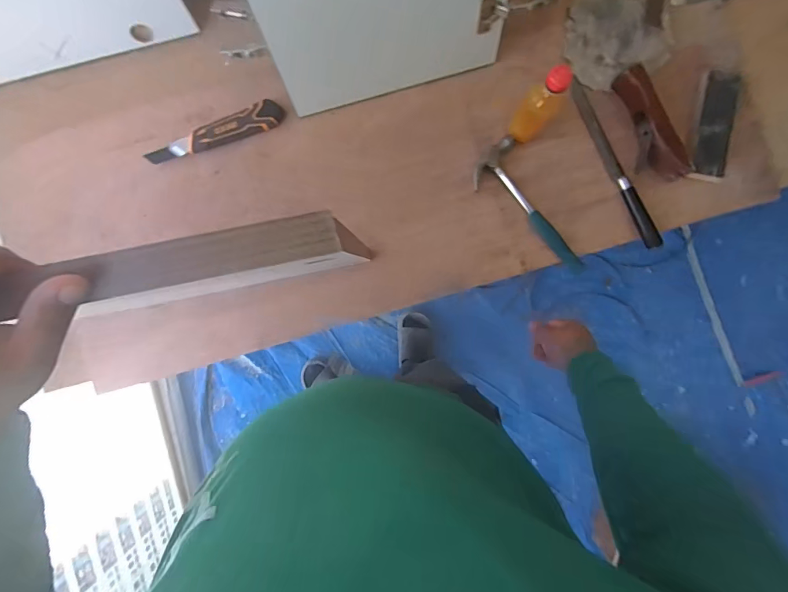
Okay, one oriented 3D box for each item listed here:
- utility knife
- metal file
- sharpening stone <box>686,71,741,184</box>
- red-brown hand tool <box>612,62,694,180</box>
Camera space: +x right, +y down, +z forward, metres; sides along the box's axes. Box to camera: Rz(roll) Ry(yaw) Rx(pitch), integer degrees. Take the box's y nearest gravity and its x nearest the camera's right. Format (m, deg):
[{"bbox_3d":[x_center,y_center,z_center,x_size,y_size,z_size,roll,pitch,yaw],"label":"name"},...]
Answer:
[{"bbox_3d":[-0.297,-0.266,0.692,0.232,0.026,0.040,-21,91,0],"label":"utility knife"},{"bbox_3d":[0.371,-0.221,0.692,0.027,0.017,0.303,-25,91,0],"label":"metal file"},{"bbox_3d":[0.538,-0.281,0.693,0.056,0.026,0.178,9,91,-1],"label":"sharpening stone"},{"bbox_3d":[0.411,-0.274,0.678,0.066,0.044,0.195,-28,90,0],"label":"red-brown hand tool"}]

